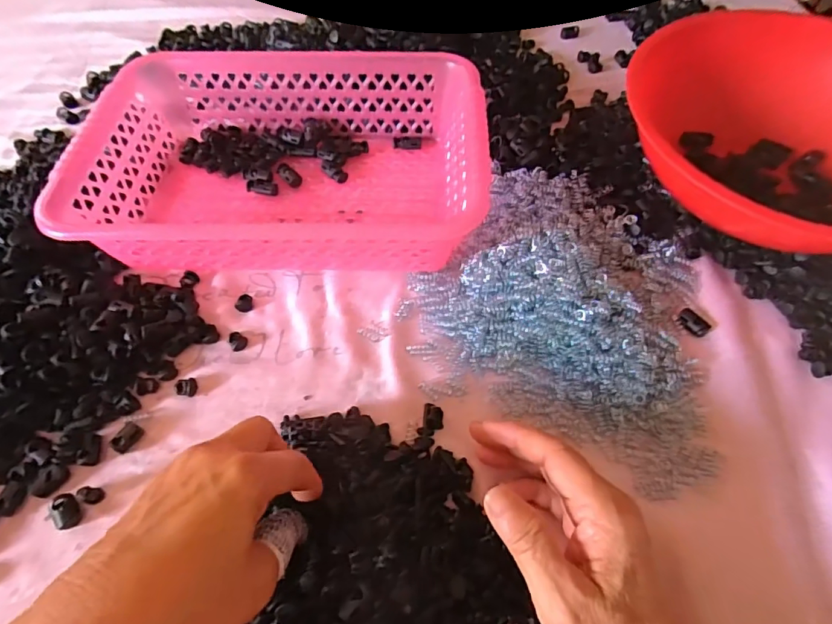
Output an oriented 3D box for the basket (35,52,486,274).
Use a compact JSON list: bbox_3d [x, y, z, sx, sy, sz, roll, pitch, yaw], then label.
[{"bbox_3d":[-0.101,-0.125,0.402,0.301,0.078,0.200,2,60,1],"label":"basket"}]

